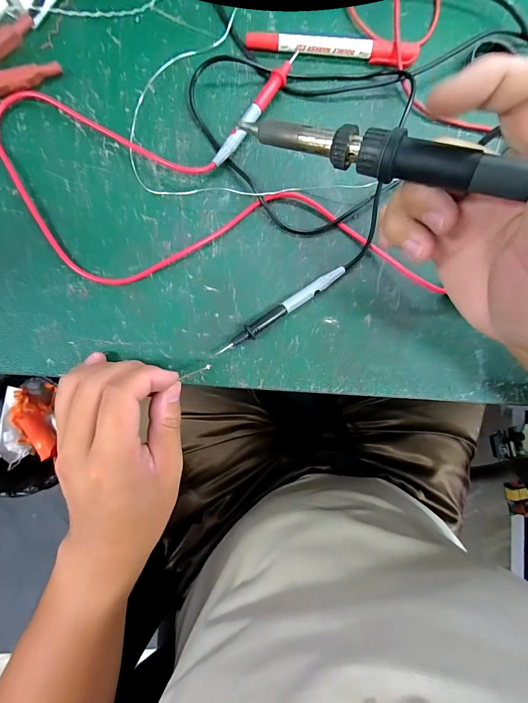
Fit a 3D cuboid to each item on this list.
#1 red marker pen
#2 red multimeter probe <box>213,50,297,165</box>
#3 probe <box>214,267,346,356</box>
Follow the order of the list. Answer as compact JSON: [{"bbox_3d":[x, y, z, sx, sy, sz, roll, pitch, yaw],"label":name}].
[{"bbox_3d":[0.055,-0.243,0.265,0.137,0.012,0.014,3,87,-4],"label":"red marker pen"},{"bbox_3d":[-0.005,-0.185,0.255,0.012,0.013,0.109,31,85,-2],"label":"red multimeter probe"},{"bbox_3d":[0.014,-0.031,0.246,0.111,0.011,0.010,-34,90,-5],"label":"probe"}]

